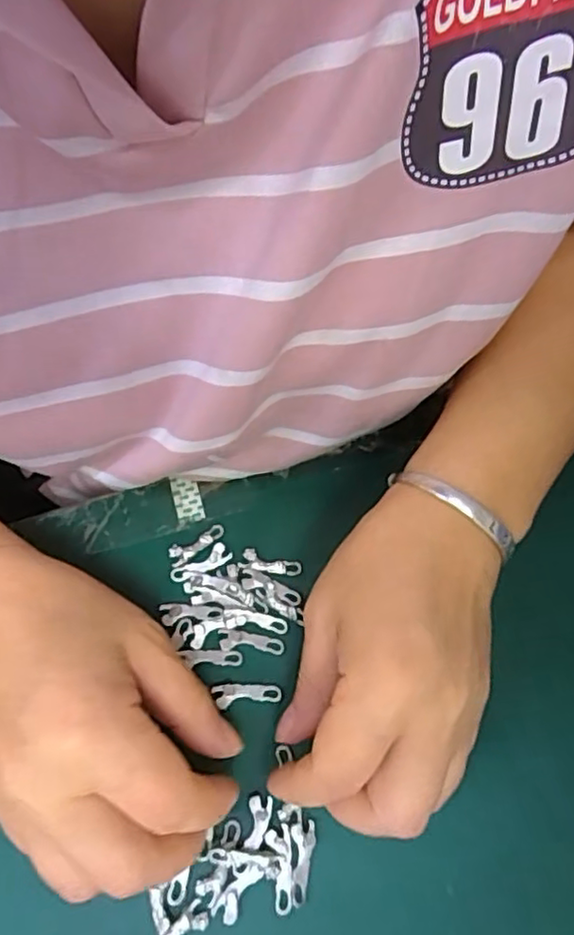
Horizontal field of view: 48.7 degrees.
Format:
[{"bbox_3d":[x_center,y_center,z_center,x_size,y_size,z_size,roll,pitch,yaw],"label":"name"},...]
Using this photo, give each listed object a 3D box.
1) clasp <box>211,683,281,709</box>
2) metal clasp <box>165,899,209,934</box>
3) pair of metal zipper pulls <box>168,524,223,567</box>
[{"bbox_3d":[-0.017,0.095,0.268,0.028,0.004,0.009,-7,63,-4],"label":"clasp"},{"bbox_3d":[-0.041,0.172,0.230,0.009,0.004,0.028,41,70,18],"label":"metal clasp"},{"bbox_3d":[-0.042,0.035,0.296,0.028,0.004,0.010,-30,67,-14],"label":"pair of metal zipper pulls"}]

